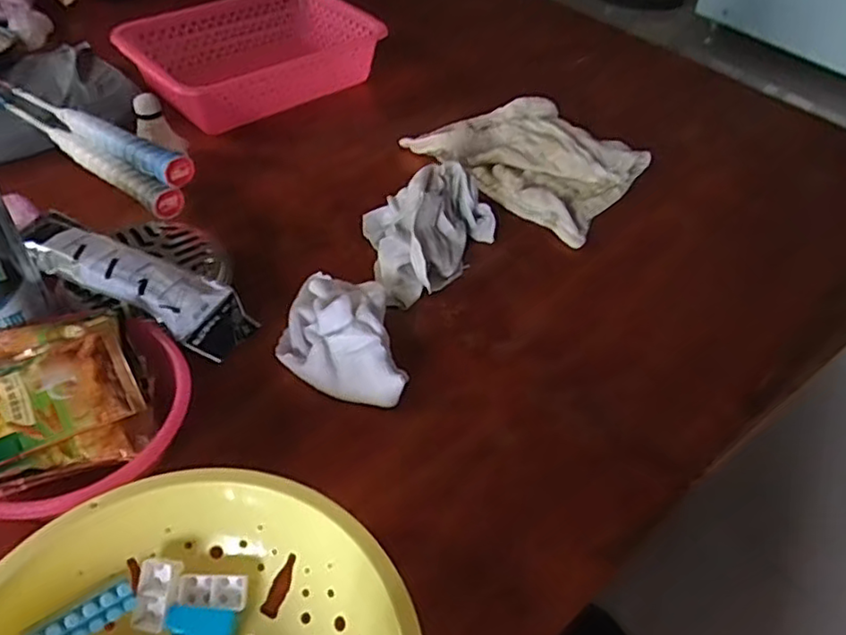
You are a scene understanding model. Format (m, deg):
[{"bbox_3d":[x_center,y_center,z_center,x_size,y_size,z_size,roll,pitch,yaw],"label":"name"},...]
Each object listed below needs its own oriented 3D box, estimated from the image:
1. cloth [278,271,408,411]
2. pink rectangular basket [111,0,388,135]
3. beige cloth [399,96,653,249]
[{"bbox_3d":[-0.076,0.009,0.549,0.096,0.045,0.158,-9,48,-12],"label":"cloth"},{"bbox_3d":[-0.229,-0.350,0.863,0.305,0.075,0.203,-30,55,-28],"label":"pink rectangular basket"},{"bbox_3d":[0.135,-0.194,0.768,0.236,0.032,0.187,35,54,26],"label":"beige cloth"}]

